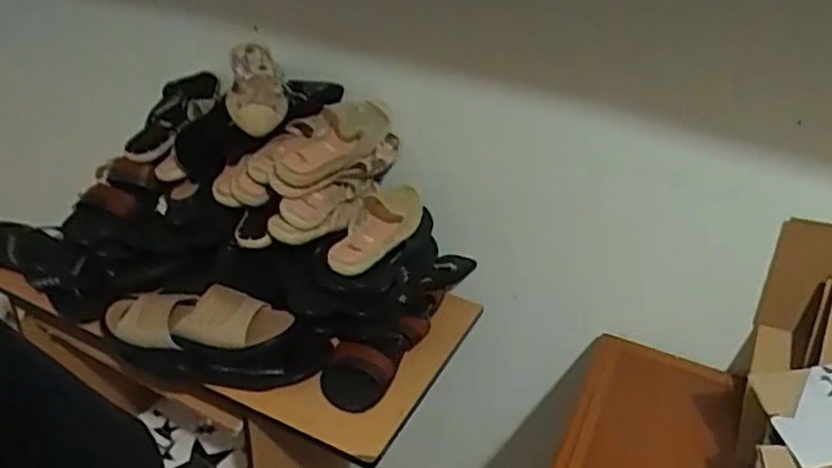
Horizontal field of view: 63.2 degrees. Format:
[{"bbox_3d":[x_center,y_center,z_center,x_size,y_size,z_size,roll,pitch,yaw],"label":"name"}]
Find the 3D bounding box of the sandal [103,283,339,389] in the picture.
[{"bbox_3d":[-0.303,0.163,1.030,0.333,0.104,0.111,7,34,4],"label":"sandal"}]

